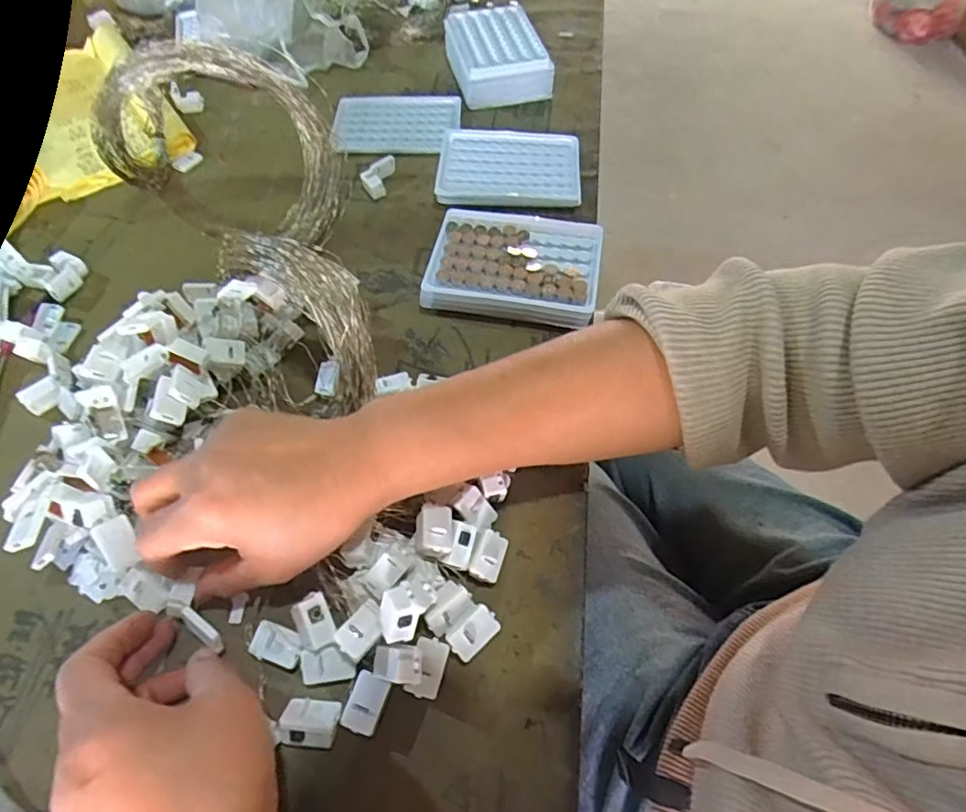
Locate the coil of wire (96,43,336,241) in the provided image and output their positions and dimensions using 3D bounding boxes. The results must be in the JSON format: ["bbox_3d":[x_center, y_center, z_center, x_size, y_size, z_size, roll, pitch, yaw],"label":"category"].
[{"bbox_3d":[-0.227,-0.211,0.466,0.198,0.129,0.086,6,56,3],"label":"coil of wire"}]

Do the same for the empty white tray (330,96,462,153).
[{"bbox_3d":[-0.090,-0.295,0.592,0.130,0.006,0.095,-1,56,-1],"label":"empty white tray"}]

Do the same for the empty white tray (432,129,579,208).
[{"bbox_3d":[0.024,-0.221,0.531,0.129,0.022,0.090,3,56,2],"label":"empty white tray"}]

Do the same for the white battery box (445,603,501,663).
[{"bbox_3d":[-0.005,0.122,0.305,0.018,0.017,0.027,39,64,23],"label":"white battery box"}]

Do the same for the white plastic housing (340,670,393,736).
[{"bbox_3d":[-0.058,0.150,0.287,0.018,0.011,0.026,16,57,10],"label":"white plastic housing"}]

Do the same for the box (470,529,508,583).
[{"bbox_3d":[0.004,0.087,0.328,0.015,0.017,0.028,16,57,10],"label":"box"}]

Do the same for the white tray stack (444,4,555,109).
[{"bbox_3d":[0.011,-0.398,0.639,0.097,0.040,0.151,-13,57,-9],"label":"white tray stack"}]

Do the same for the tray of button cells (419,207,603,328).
[{"bbox_3d":[0.025,-0.111,0.457,0.131,0.024,0.102,8,56,5],"label":"tray of button cells"}]

